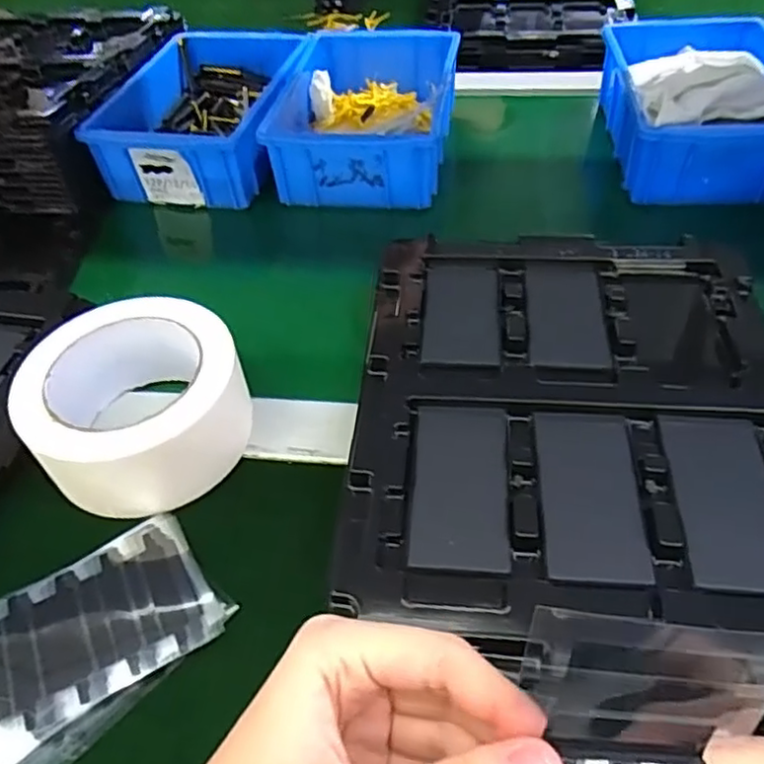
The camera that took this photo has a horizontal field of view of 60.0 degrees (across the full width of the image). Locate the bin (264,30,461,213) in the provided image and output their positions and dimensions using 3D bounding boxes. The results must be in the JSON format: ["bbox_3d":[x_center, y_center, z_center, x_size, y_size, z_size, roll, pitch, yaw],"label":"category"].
[{"bbox_3d":[-0.011,-0.239,0.578,0.138,0.059,0.215,5,52,8],"label":"bin"}]

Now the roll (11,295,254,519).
[{"bbox_3d":[-0.133,0.010,0.364,0.107,0.059,0.116,-2,48,2],"label":"roll"}]

